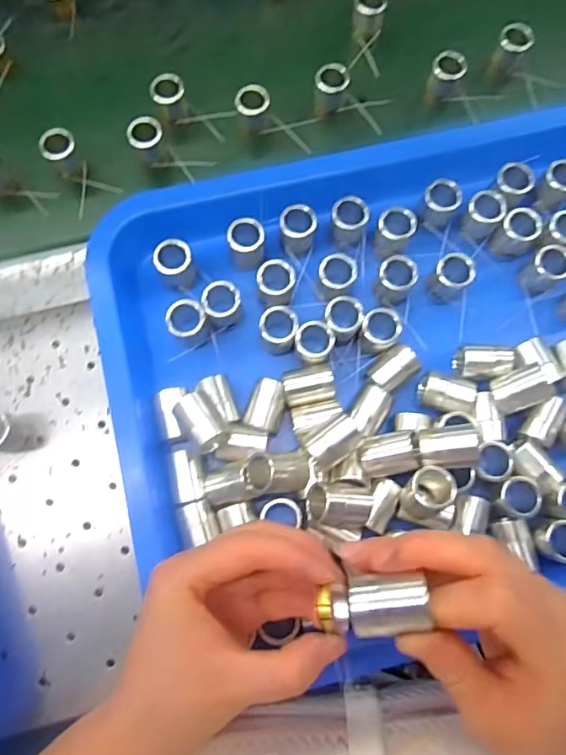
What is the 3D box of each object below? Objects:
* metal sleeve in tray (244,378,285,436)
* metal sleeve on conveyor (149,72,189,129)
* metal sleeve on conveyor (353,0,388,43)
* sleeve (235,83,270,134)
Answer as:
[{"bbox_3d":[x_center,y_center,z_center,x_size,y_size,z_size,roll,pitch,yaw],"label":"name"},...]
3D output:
[{"bbox_3d":[-0.010,0.019,0.316,0.019,0.022,0.032,18,78,3],"label":"metal sleeve in tray"},{"bbox_3d":[-0.081,-0.197,0.364,0.023,0.025,0.023,-14,78,-4],"label":"metal sleeve on conveyor"},{"bbox_3d":[0.065,-0.272,0.384,0.023,0.030,0.018,8,78,1],"label":"metal sleeve on conveyor"},{"bbox_3d":[-0.021,-0.190,0.362,0.022,0.026,0.019,4,78,0],"label":"sleeve"}]

